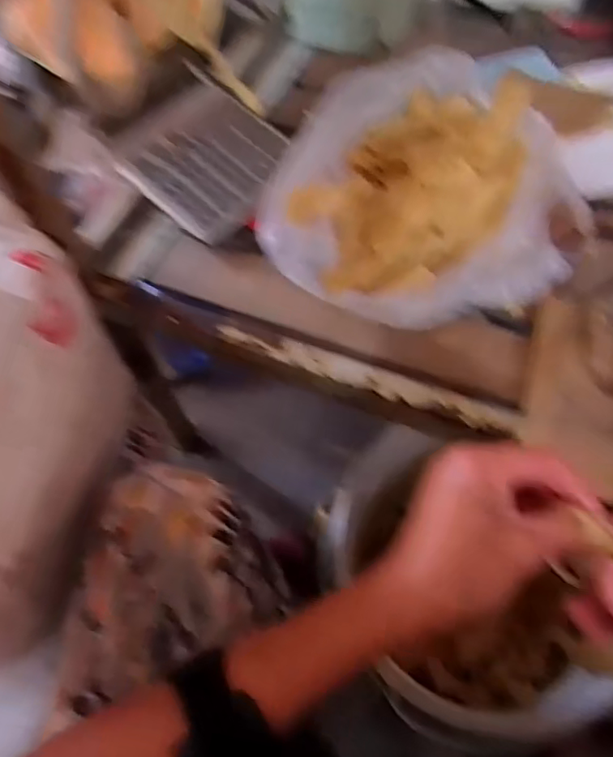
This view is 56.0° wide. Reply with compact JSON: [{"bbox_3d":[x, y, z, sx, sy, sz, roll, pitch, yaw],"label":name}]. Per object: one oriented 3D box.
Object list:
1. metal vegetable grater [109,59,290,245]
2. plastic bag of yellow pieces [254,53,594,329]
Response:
[{"bbox_3d":[-0.088,-0.194,0.499,0.131,0.007,0.118,41,81,13],"label":"metal vegetable grater"},{"bbox_3d":[0.103,-0.147,0.449,0.212,0.070,0.272,25,66,16],"label":"plastic bag of yellow pieces"}]

